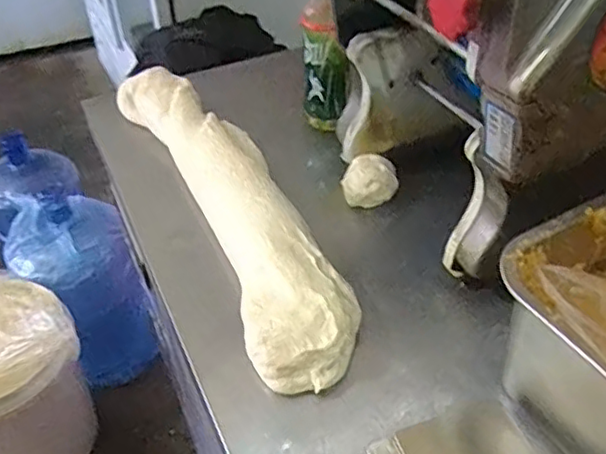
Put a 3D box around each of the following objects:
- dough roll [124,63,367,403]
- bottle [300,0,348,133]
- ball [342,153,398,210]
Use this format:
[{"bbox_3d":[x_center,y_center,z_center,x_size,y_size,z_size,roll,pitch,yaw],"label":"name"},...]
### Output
[{"bbox_3d":[-0.092,-0.044,0.761,0.119,0.062,0.561,-19,43,-17],"label":"dough roll"},{"bbox_3d":[0.028,-0.228,0.842,0.059,0.221,0.057,-2,41,2],"label":"bottle"},{"bbox_3d":[0.083,-0.062,0.788,0.066,0.040,0.067,-2,41,2],"label":"ball"}]

